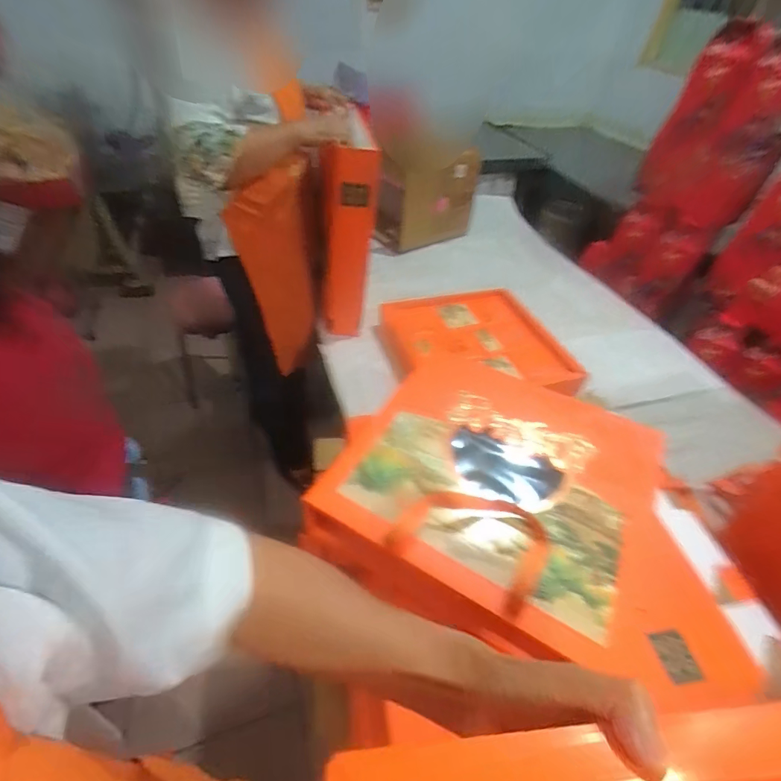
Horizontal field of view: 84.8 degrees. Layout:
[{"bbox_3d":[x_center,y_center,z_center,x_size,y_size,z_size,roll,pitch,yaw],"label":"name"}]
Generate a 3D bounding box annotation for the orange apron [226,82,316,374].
[{"bbox_3d":[-0.284,-0.285,1.065,0.169,0.520,0.093,-11,47,-16],"label":"orange apron"}]

